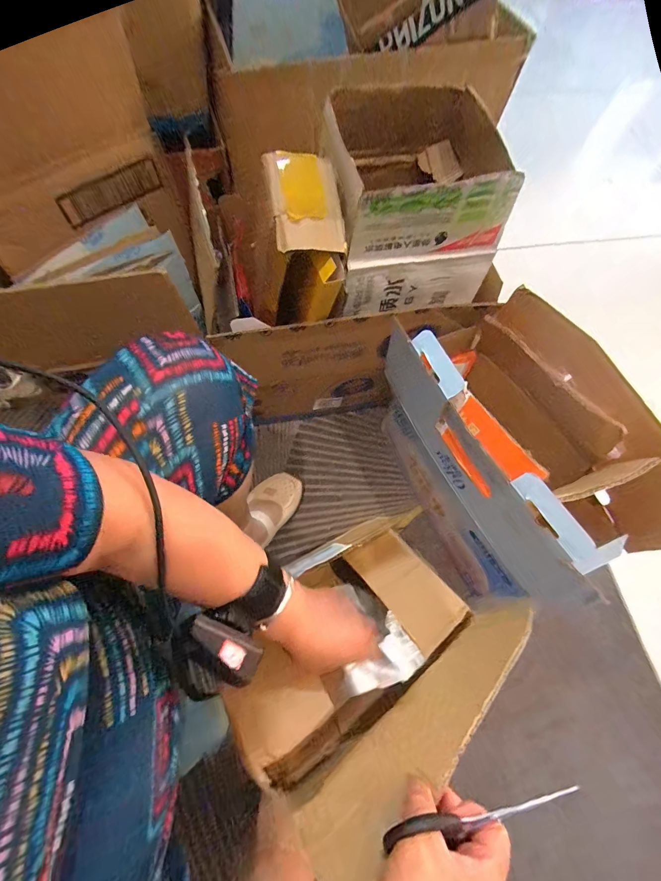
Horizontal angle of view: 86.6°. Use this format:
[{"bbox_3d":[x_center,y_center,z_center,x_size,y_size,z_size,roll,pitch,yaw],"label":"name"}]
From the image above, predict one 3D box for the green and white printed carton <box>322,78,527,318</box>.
[{"bbox_3d":[0.112,-0.330,0.488,0.199,0.171,0.214,-4,68,-5],"label":"green and white printed carton"}]

